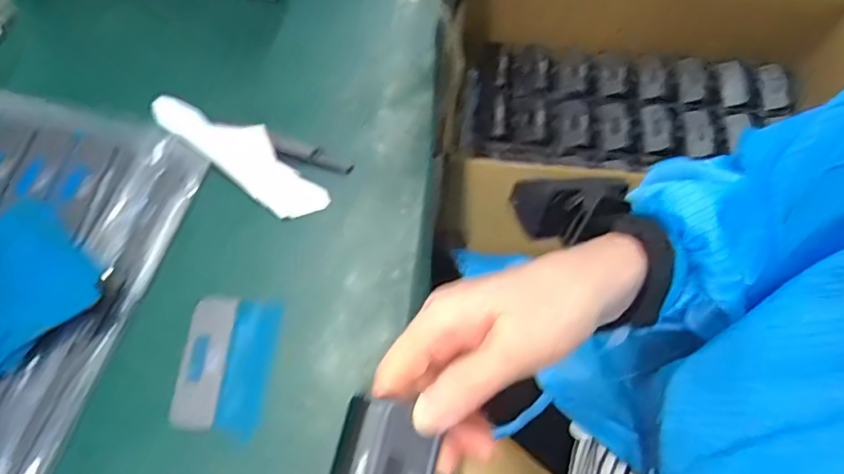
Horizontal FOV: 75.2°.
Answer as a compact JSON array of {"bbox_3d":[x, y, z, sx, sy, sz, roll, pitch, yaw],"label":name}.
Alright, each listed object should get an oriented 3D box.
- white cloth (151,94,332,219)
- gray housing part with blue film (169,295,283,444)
[{"bbox_3d":[-0.118,-0.056,0.356,0.130,0.017,0.035,34,70,14],"label":"white cloth"},{"bbox_3d":[-0.110,0.071,0.309,0.048,0.008,0.072,6,66,2],"label":"gray housing part with blue film"}]

